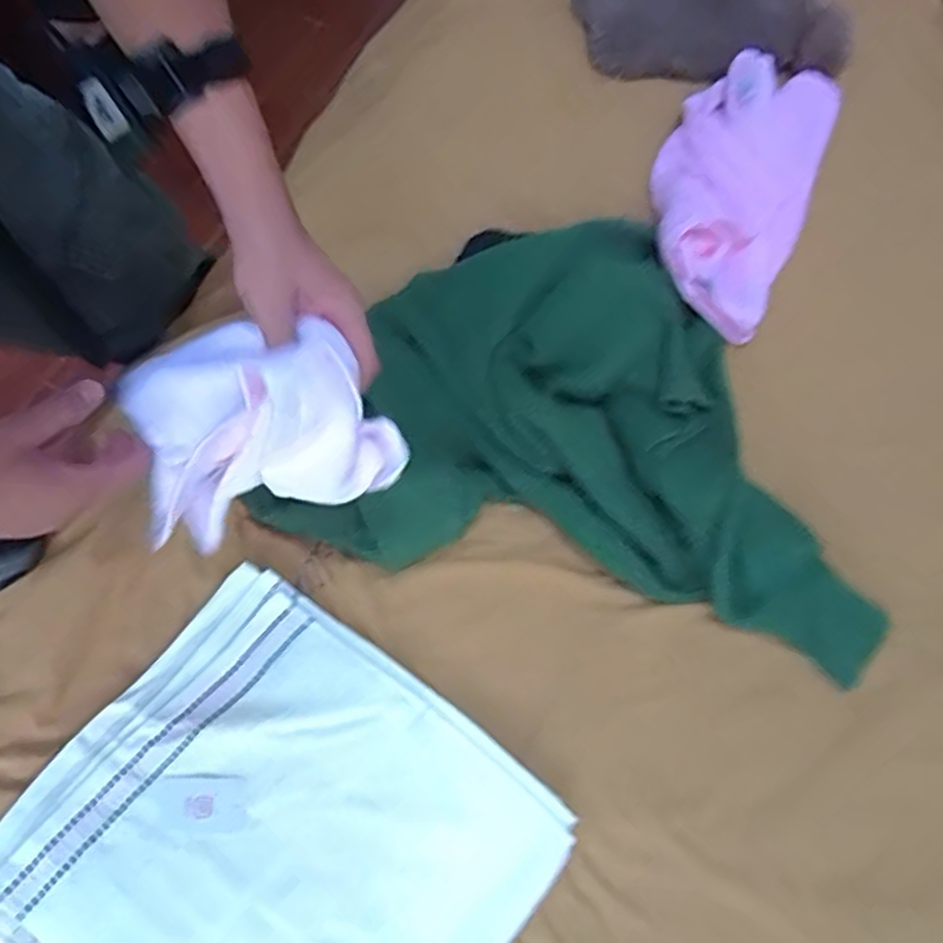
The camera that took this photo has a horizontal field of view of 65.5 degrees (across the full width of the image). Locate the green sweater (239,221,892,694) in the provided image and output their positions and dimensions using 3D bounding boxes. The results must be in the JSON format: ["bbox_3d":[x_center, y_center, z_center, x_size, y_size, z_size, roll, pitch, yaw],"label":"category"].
[{"bbox_3d":[0.127,-0.057,0.688,0.550,0.044,0.402,19,72,7],"label":"green sweater"}]

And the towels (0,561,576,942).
[{"bbox_3d":[-0.158,0.298,0.574,0.361,0.021,0.333,36,75,12],"label":"towels"}]

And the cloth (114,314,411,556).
[{"bbox_3d":[-0.151,-0.038,0.516,0.189,0.136,0.134,-9,71,-2],"label":"cloth"}]

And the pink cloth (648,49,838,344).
[{"bbox_3d":[0.279,-0.305,0.787,0.171,0.064,0.315,19,72,7],"label":"pink cloth"}]

